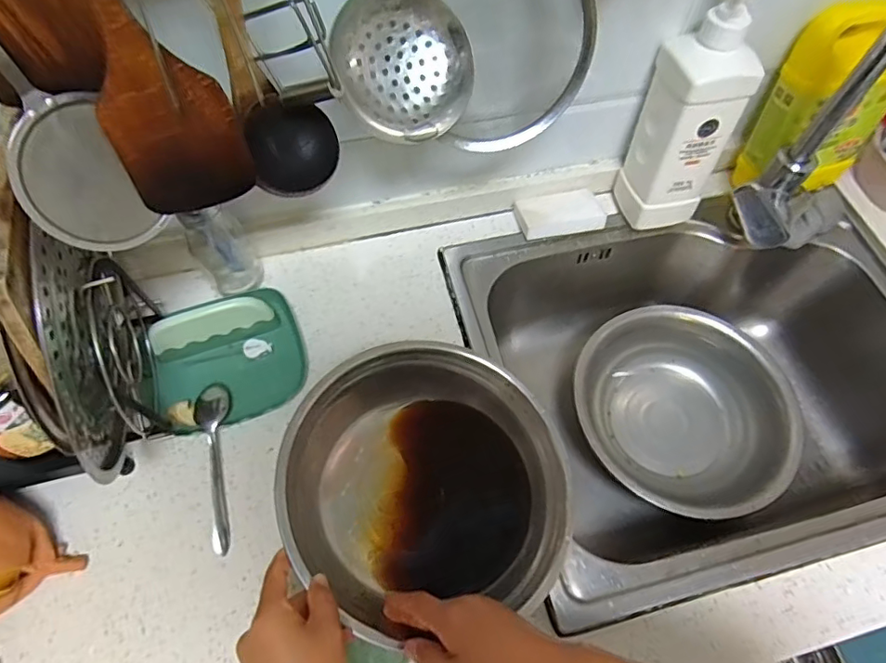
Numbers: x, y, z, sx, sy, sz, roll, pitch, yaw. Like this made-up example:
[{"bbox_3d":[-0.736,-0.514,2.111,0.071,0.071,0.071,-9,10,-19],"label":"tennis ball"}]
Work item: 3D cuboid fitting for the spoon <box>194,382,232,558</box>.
[{"bbox_3d":[-0.225,0.130,0.542,0.034,0.021,0.169,-11,63,-8],"label":"spoon"}]

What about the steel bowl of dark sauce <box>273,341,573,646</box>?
[{"bbox_3d":[-0.011,0.125,0.482,0.235,0.097,0.225,1,66,-1],"label":"steel bowl of dark sauce"}]

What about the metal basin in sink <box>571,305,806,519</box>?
[{"bbox_3d":[0.310,0.106,0.732,0.273,0.098,0.259,1,62,-2],"label":"metal basin in sink"}]

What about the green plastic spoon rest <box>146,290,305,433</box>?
[{"bbox_3d":[-0.229,0.026,0.573,0.159,0.059,0.138,-24,65,-13],"label":"green plastic spoon rest"}]

